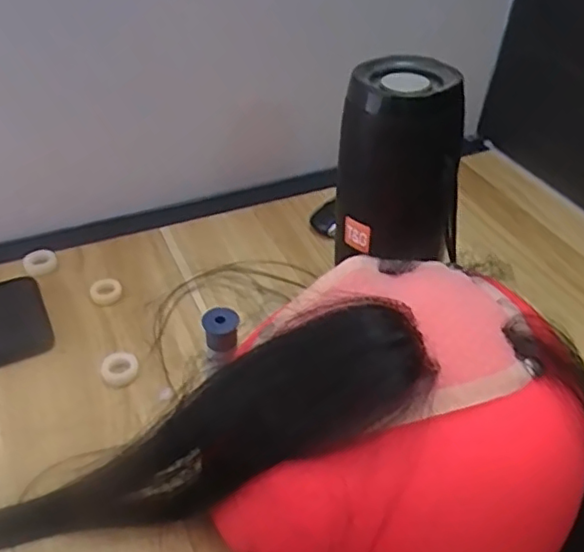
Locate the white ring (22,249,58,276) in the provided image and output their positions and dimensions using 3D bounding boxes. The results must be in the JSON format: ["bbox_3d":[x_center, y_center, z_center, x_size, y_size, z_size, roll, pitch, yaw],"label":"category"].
[{"bbox_3d":[-0.194,-0.012,0.473,0.025,0.008,0.025,2,40,-1],"label":"white ring"}]

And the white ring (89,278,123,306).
[{"bbox_3d":[-0.136,0.011,0.449,0.022,0.007,0.022,2,40,-1],"label":"white ring"}]

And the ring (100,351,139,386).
[{"bbox_3d":[-0.111,0.058,0.394,0.023,0.005,0.025,-8,41,-13],"label":"ring"}]

